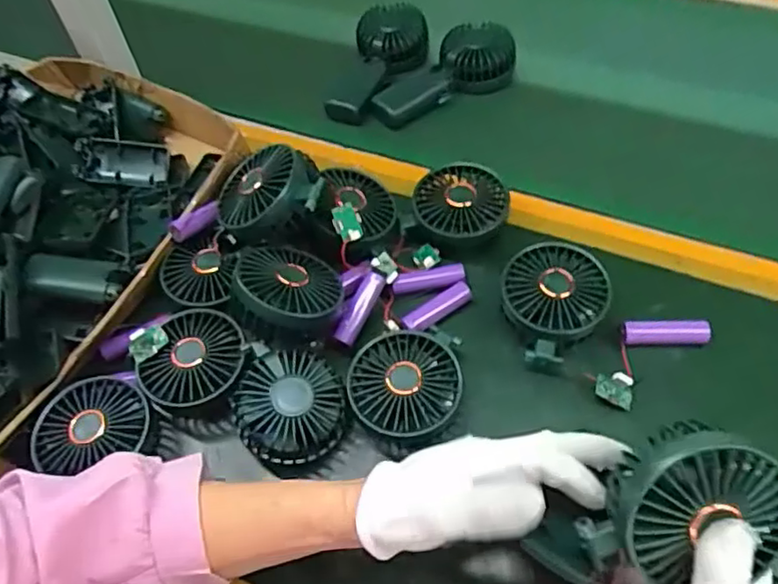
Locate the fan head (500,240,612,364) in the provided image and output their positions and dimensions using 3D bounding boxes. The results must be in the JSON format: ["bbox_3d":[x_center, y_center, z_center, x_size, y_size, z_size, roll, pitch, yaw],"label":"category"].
[{"bbox_3d":[0.133,0.006,0.519,0.096,0.038,0.085,-35,59,-19],"label":"fan head"}]

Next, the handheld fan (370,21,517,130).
[{"bbox_3d":[0.059,-0.246,0.720,0.167,0.049,0.071,-30,56,2],"label":"handheld fan"}]

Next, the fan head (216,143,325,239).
[{"bbox_3d":[-0.099,-0.083,0.533,0.090,0.040,0.090,-18,53,25],"label":"fan head"}]

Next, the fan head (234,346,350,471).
[{"bbox_3d":[-0.077,0.086,0.481,0.081,0.045,0.082,30,62,23],"label":"fan head"}]

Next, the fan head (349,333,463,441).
[{"bbox_3d":[0.012,0.074,0.484,0.085,0.029,0.080,-35,59,-19],"label":"fan head"}]

